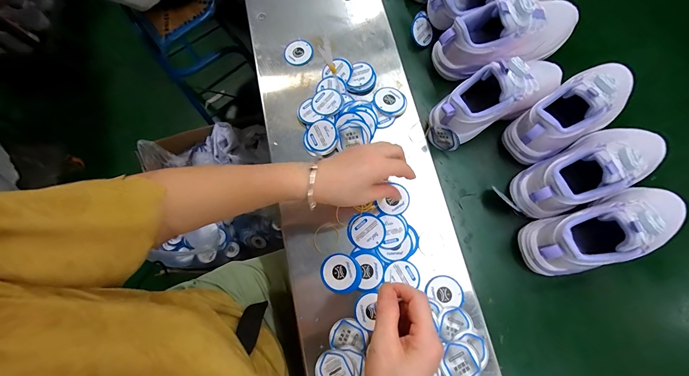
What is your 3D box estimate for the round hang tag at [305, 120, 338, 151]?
[{"bbox_3d":[-0.035,-0.080,0.443,0.048,0.004,0.048,-1,86,18],"label":"round hang tag"}]

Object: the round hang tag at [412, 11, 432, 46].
[{"bbox_3d":[0.132,-0.269,0.497,0.044,0.004,0.051,-47,121,-14],"label":"round hang tag"}]

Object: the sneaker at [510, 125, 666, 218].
[{"bbox_3d":[0.324,-0.019,0.388,0.188,0.120,0.079,-21,74,-3],"label":"sneaker"}]

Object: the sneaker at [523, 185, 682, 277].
[{"bbox_3d":[0.338,0.052,0.365,0.210,0.122,0.081,-20,74,1],"label":"sneaker"}]

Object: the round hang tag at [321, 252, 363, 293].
[{"bbox_3d":[-0.005,0.114,0.389,0.051,0.004,0.052,0,73,1],"label":"round hang tag"}]

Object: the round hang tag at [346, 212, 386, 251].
[{"bbox_3d":[0.030,0.061,0.405,0.050,0.004,0.051,-2,74,7],"label":"round hang tag"}]

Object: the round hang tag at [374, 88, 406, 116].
[{"bbox_3d":[0.070,-0.138,0.455,0.048,0.006,0.045,0,73,1],"label":"round hang tag"}]

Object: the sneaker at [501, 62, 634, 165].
[{"bbox_3d":[0.317,-0.102,0.408,0.172,0.124,0.084,-31,75,-5],"label":"sneaker"}]

